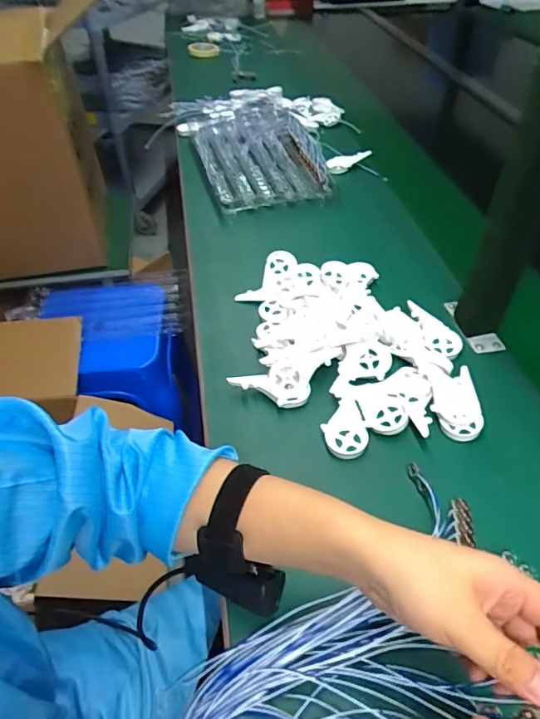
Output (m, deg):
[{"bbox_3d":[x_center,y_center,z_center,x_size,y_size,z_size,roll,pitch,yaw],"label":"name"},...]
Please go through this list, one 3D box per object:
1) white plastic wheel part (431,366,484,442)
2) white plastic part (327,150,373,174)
[{"bbox_3d":[0.209,0.049,0.564,0.054,0.024,0.088,-2,46,0],"label":"white plastic wheel part"},{"bbox_3d":[0.161,-0.402,1.009,0.093,0.023,0.038,-18,46,6],"label":"white plastic part"}]

